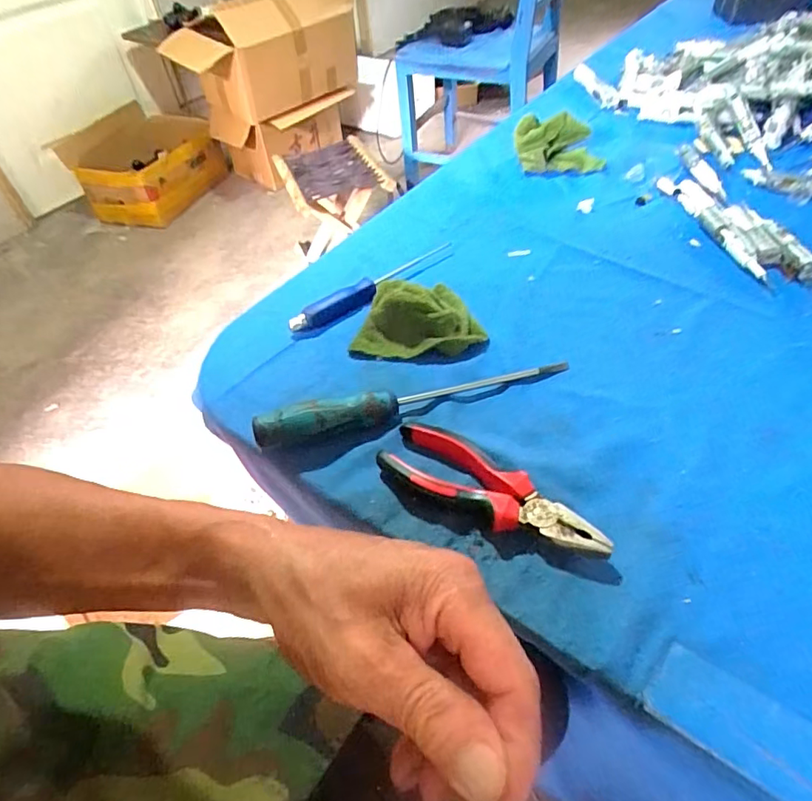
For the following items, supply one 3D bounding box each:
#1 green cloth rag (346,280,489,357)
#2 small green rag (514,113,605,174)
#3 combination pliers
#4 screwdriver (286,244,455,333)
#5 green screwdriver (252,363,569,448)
[{"bbox_3d":[0.011,-0.078,0.476,0.109,0.040,0.077,1,50,8],"label":"green cloth rag"},{"bbox_3d":[0.188,-0.316,0.659,0.106,0.045,0.066,5,50,10],"label":"small green rag"},{"bbox_3d":[0.057,0.060,0.358,0.154,0.025,0.051,20,55,22],"label":"combination pliers"},{"bbox_3d":[-0.028,-0.113,0.525,0.189,0.019,0.022,-34,54,-21],"label":"screwdriver"},{"bbox_3d":[0.009,-0.002,0.412,0.246,0.034,0.025,-14,49,-6],"label":"green screwdriver"}]

